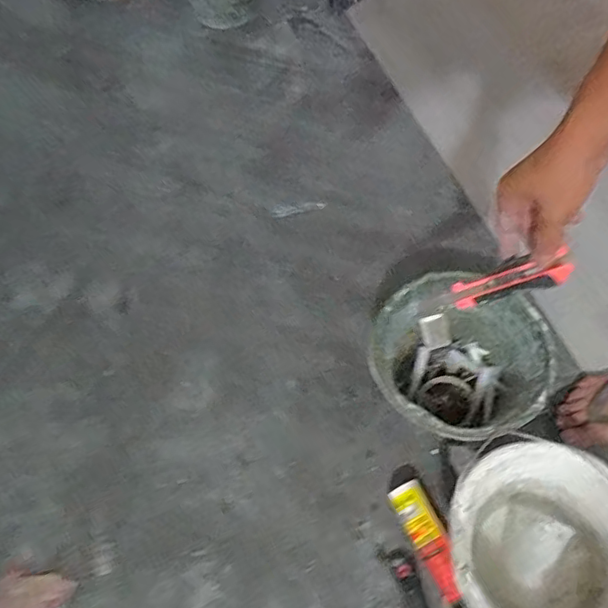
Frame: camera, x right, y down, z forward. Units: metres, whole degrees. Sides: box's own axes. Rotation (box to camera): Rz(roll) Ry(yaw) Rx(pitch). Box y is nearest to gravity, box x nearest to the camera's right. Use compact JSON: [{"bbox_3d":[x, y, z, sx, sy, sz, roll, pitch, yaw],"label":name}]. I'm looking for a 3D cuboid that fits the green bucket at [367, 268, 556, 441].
[{"bbox_3d":[0.226,0.101,0.855,0.243,0.151,0.227,-2,64,4],"label":"green bucket"}]

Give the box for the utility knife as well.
[{"bbox_3d":[0.198,-0.019,0.602,0.161,0.023,0.032,-19,53,36],"label":"utility knife"}]

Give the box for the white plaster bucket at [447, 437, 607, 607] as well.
[{"bbox_3d":[0.310,0.333,0.741,0.248,0.171,0.249,-2,64,4],"label":"white plaster bucket"}]

